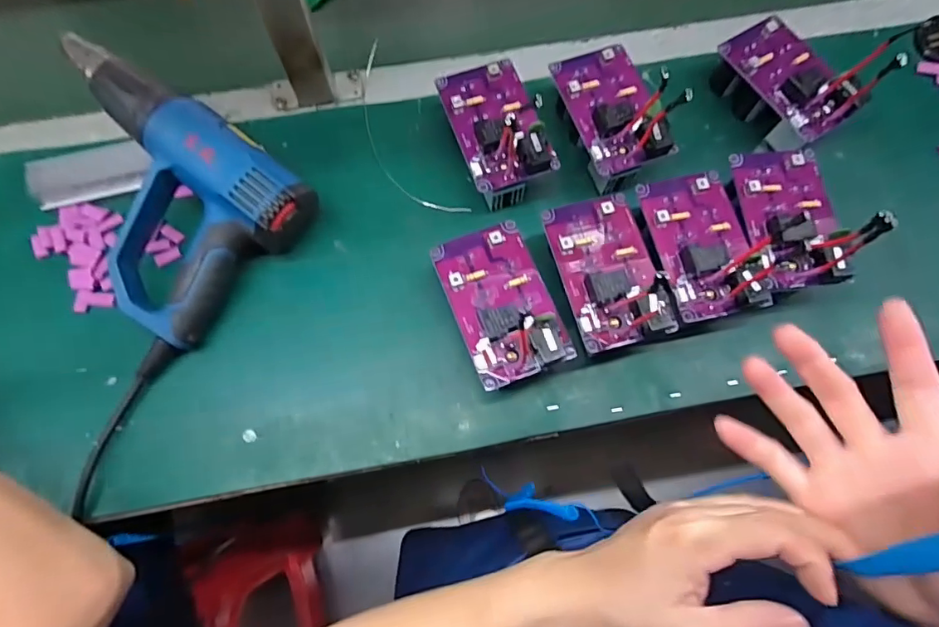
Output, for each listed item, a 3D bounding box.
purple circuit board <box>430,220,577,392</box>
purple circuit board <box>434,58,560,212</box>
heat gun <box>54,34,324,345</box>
[{"bbox_3d":[0.027,-0.014,0.427,0.083,0.034,0.138,-21,74,-6],"label":"purple circuit board"},{"bbox_3d":[0.026,-0.185,0.508,0.090,0.072,0.141,-19,74,-6],"label":"purple circuit board"},{"bbox_3d":[-0.308,-0.114,0.473,0.269,0.100,0.191,34,76,10],"label":"heat gun"}]

